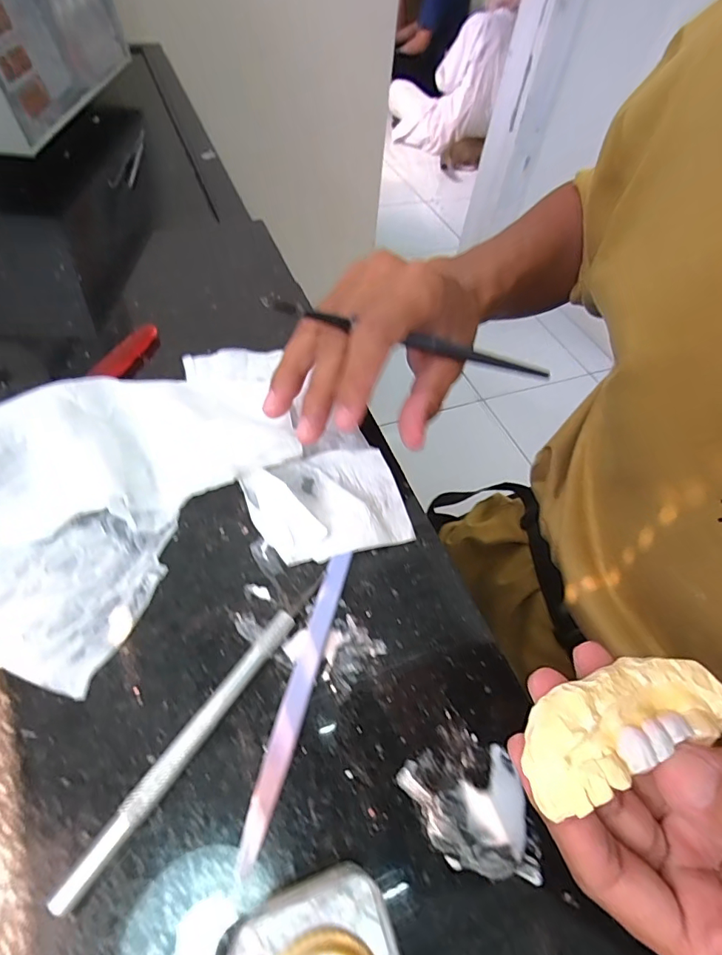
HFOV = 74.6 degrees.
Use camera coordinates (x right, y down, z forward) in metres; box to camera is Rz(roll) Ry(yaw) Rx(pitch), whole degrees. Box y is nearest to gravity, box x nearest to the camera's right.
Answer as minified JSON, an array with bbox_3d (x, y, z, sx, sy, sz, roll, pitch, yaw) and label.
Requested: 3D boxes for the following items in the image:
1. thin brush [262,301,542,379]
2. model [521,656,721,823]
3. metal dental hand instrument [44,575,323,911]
[{"bbox_3d":[0.034,-0.069,0.246,0.163,0.007,0.011,6,51,-26],"label":"thin brush"},{"bbox_3d":[0.077,0.070,0.138,0.063,0.014,0.027,-20,58,-11],"label":"model"},{"bbox_3d":[-0.058,0.093,0.187,0.008,0.007,0.136,30,57,16],"label":"metal dental hand instrument"}]

